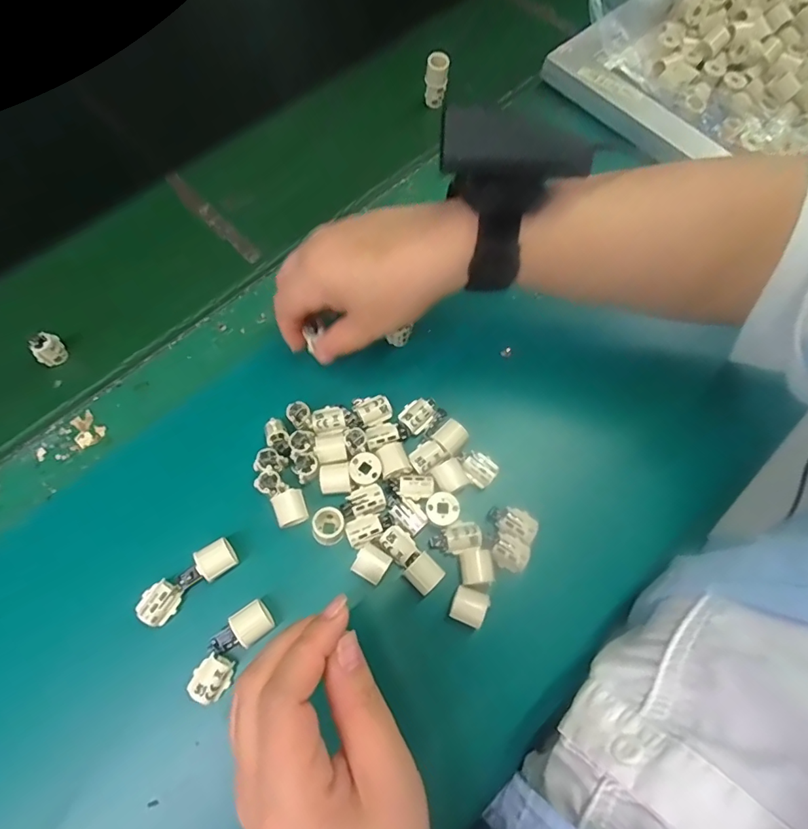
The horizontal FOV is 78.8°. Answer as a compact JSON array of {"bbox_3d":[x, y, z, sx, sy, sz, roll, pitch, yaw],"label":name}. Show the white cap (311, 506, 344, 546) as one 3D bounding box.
[{"bbox_3d":[-0.046,0.069,0.301,0.019,0.018,0.021,-17,67,-6],"label":"white cap"}]

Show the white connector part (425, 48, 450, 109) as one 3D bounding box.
[{"bbox_3d":[0.029,-0.303,0.446,0.020,0.040,0.018,1,67,2],"label":"white connector part"}]

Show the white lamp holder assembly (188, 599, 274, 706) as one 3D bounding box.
[{"bbox_3d":[-0.097,0.131,0.275,0.025,0.016,0.056,35,71,15],"label":"white lamp holder assembly"}]

